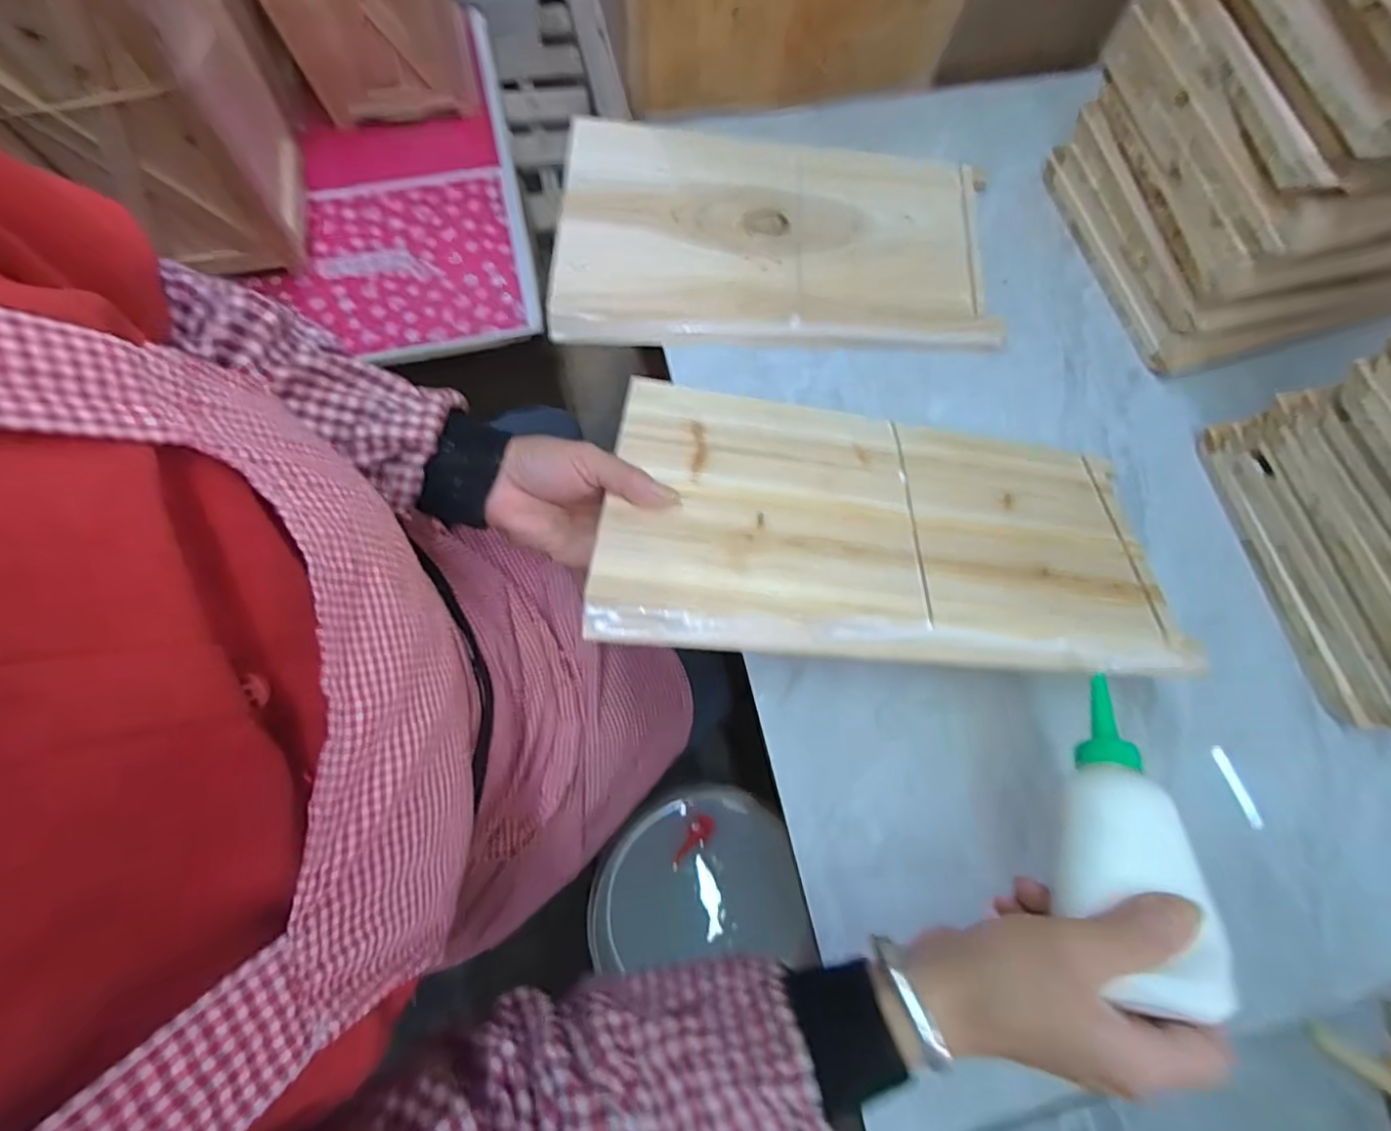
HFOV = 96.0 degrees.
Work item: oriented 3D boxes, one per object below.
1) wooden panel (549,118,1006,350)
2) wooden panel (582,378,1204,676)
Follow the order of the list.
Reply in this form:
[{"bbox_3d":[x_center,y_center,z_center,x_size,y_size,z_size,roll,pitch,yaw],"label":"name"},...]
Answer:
[{"bbox_3d":[0.070,-0.280,0.540,0.361,0.034,0.209,3,73,-2],"label":"wooden panel"},{"bbox_3d":[0.121,-0.032,0.424,0.357,0.018,0.204,5,53,-4],"label":"wooden panel"}]

